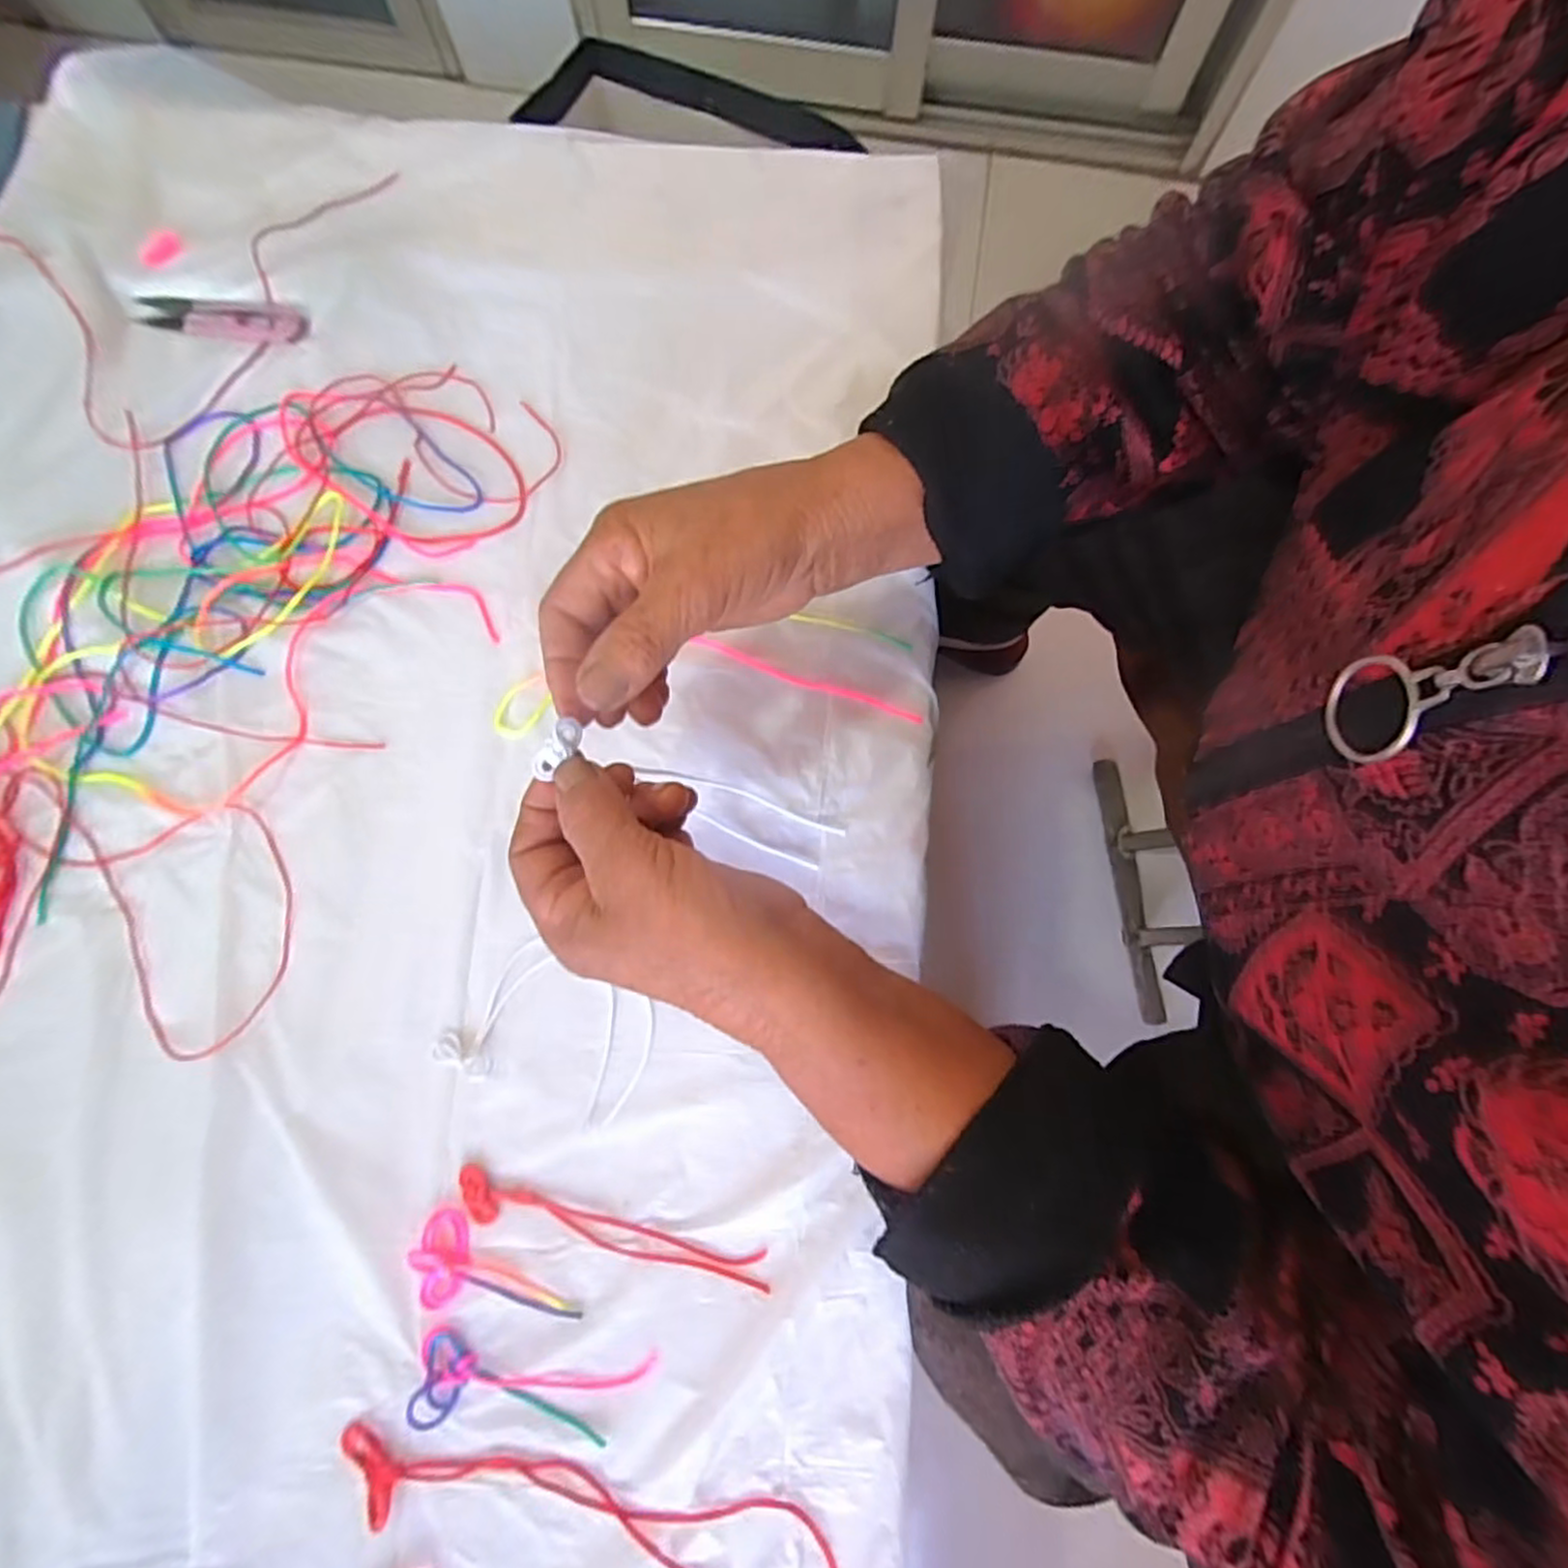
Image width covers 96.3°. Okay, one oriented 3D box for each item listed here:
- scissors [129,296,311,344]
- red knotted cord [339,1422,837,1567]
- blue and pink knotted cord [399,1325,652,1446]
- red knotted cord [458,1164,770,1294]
[{"bbox_3d":[-0.330,-0.274,0.414,0.102,0.006,0.023,9,79,1],"label":"scissors"},{"bbox_3d":[-0.085,0.313,0.302,0.220,0.006,0.039,11,79,1],"label":"red knotted cord"},{"bbox_3d":[-0.111,0.266,0.309,0.101,0.004,0.036,7,79,1],"label":"blue and pink knotted cord"},{"bbox_3d":[-0.080,0.206,0.323,0.148,0.004,0.019,15,79,2],"label":"red knotted cord"}]

